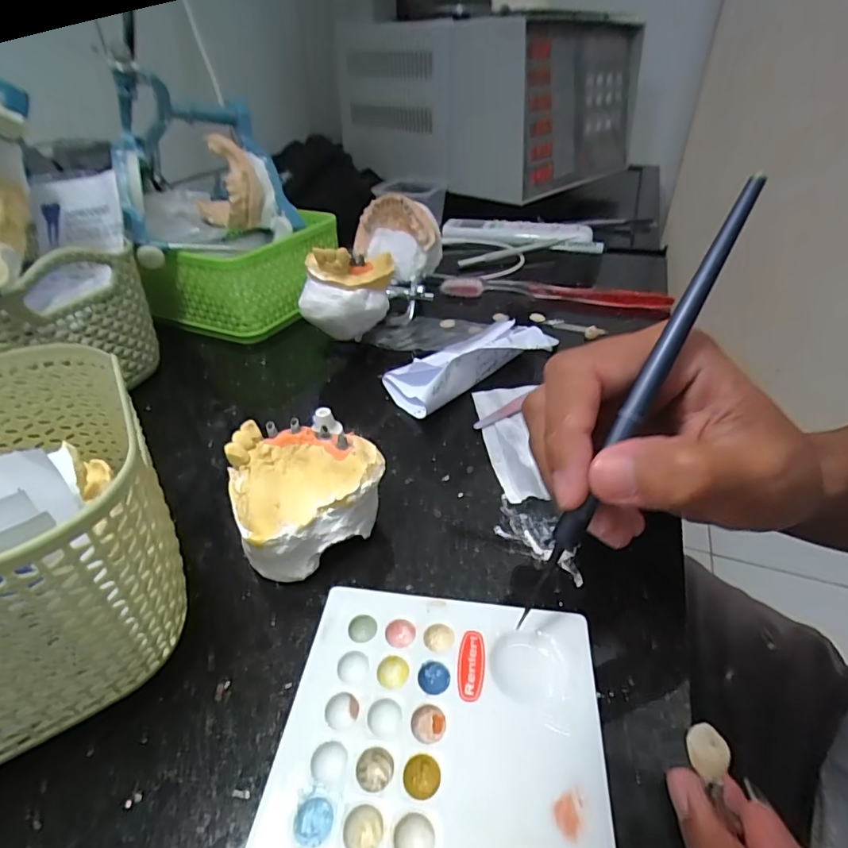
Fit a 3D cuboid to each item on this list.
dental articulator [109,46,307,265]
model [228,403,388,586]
[{"bbox_3d":[-0.176,-0.199,0.381,0.123,0.114,0.149,-19,41,-22],"label":"dental articulator"},{"bbox_3d":[-0.050,0.030,0.213,0.060,0.045,0.056,-19,41,-22],"label":"model"}]

